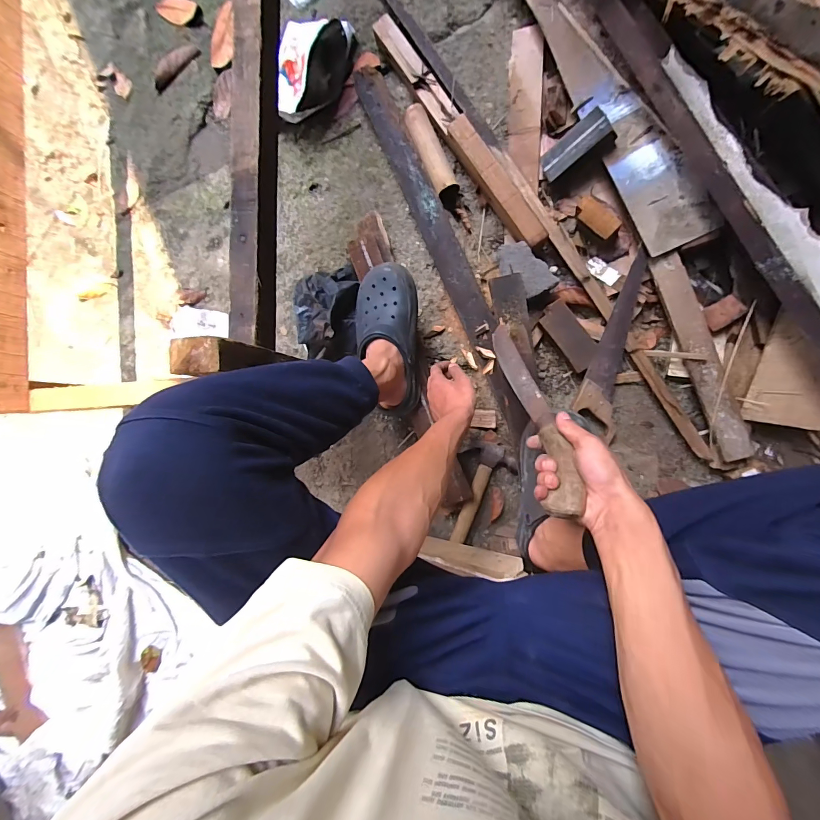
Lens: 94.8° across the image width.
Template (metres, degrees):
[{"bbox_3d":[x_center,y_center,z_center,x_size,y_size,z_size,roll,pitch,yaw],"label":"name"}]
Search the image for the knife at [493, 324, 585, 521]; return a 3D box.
[{"bbox_3d":[0.159,-0.015,0.510,0.046,0.356,0.024,-13,131,8],"label":"knife"}]

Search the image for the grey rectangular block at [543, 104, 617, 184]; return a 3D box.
[{"bbox_3d":[0.295,-0.470,0.673,0.115,0.034,0.051,-28,87,33],"label":"grey rectangular block"}]

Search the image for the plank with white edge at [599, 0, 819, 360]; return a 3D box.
[{"bbox_3d":[0.492,-0.355,0.573,0.058,0.068,0.735,-29,88,10],"label":"plank with white edge"}]

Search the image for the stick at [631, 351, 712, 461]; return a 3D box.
[{"bbox_3d":[0.481,-0.010,0.696,0.021,0.017,0.231,-33,88,10],"label":"stick"}]

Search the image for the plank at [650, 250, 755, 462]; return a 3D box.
[{"bbox_3d":[0.517,-0.096,0.661,0.057,0.021,0.374,-20,90,10],"label":"plank"}]

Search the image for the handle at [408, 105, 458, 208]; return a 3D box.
[{"bbox_3d":[0.045,-0.515,0.771,0.052,0.045,0.206,-25,89,10],"label":"handle"}]

